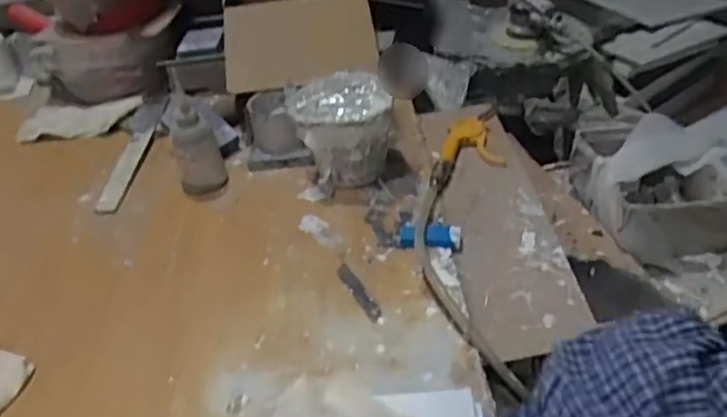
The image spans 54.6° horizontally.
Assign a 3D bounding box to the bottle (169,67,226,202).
[{"bbox_3d":[-0.229,-0.097,0.942,0.059,0.146,0.064,-29,41,-30],"label":"bottle"}]

